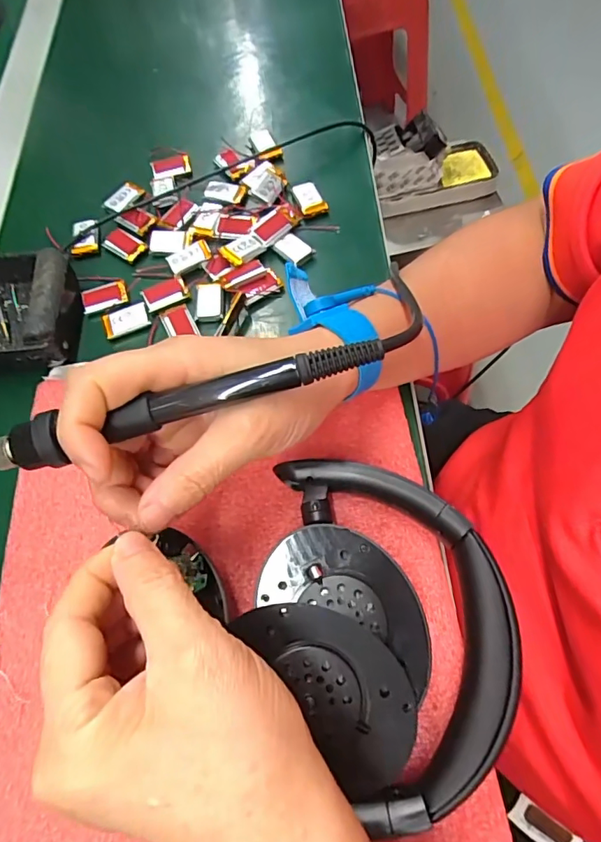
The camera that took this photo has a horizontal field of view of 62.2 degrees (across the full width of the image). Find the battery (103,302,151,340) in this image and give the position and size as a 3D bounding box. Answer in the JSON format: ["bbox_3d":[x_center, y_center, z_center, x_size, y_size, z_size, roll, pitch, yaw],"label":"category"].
[{"bbox_3d":[-0.120,-0.070,0.340,0.031,0.007,0.018,-24,66,-10],"label":"battery"}]

